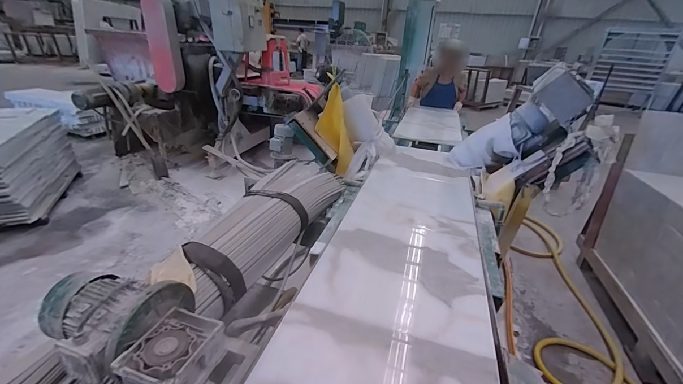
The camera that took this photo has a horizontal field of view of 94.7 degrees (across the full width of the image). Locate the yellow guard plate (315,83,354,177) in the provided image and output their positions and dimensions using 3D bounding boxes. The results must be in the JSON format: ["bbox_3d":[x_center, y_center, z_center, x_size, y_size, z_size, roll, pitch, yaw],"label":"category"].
[{"bbox_3d":[-0.041,-0.313,1.651,0.156,0.446,0.021,-14,10,-4],"label":"yellow guard plate"}]

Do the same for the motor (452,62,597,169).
[{"bbox_3d":[0.830,-0.290,1.505,0.221,0.641,0.275,-30,82,-46],"label":"motor"}]

